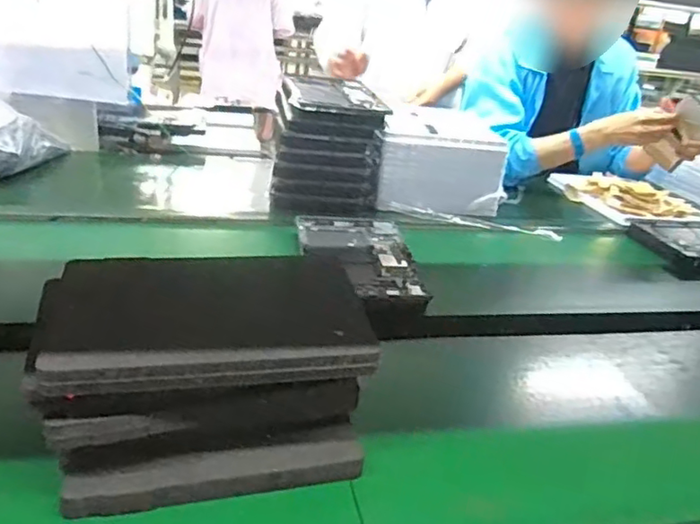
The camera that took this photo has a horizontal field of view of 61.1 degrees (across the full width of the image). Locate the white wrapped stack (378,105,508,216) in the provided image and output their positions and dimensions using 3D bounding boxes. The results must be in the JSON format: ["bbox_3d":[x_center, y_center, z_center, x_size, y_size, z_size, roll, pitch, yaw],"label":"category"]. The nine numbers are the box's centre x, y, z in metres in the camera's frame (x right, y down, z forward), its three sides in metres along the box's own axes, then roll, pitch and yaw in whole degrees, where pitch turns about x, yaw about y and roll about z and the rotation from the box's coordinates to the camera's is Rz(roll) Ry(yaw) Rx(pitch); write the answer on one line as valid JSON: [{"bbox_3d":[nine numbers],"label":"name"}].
[{"bbox_3d":[0.171,-0.216,1.189,0.241,0.122,0.337,8,27,1],"label":"white wrapped stack"}]

